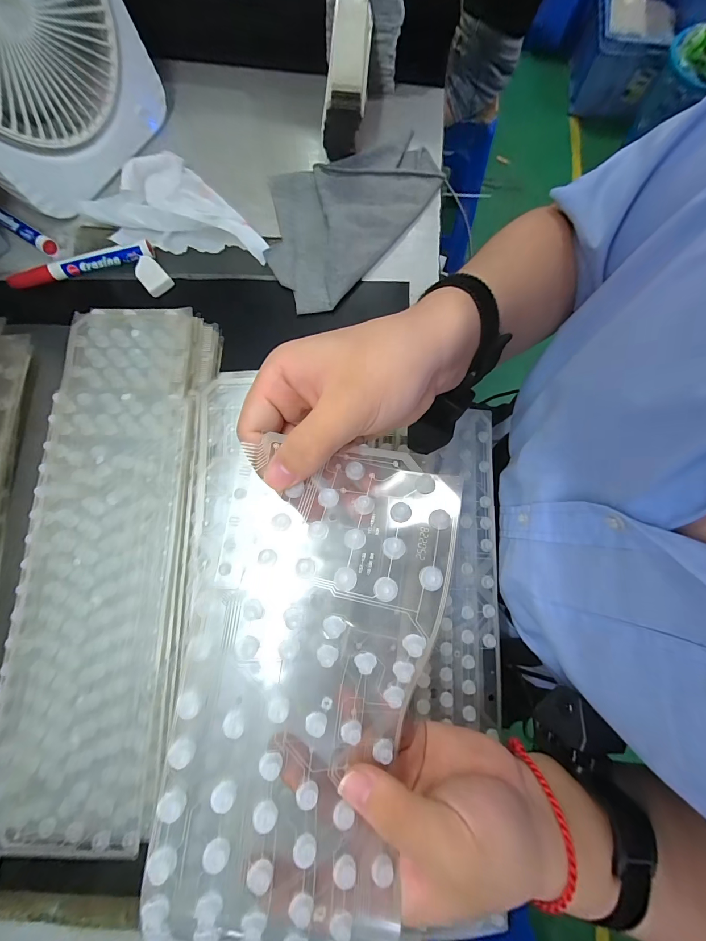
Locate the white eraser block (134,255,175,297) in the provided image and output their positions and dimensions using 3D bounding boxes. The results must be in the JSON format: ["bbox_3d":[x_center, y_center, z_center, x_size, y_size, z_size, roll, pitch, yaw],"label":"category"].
[{"bbox_3d":[-0.198,-0.193,0.336,0.025,0.017,0.037,-39,81,-6],"label":"white eraser block"}]

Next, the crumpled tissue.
[{"bbox_3d":[-0.169,-0.269,0.340,0.180,0.036,0.095,11,80,3],"label":"crumpled tissue"}]

